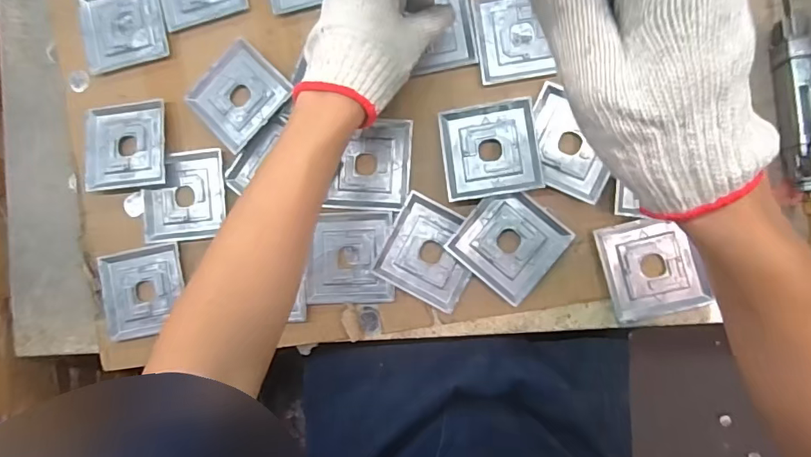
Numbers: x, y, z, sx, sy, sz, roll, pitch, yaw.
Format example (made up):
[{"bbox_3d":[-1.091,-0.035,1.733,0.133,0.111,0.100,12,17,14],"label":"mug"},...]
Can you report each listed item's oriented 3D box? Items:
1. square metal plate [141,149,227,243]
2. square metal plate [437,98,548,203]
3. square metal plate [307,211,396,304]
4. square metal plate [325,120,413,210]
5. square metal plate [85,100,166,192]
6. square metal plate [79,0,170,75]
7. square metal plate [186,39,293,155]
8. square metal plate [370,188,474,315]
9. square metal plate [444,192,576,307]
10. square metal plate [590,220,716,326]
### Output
[{"bbox_3d":[-0.236,-0.034,0.508,0.089,0.010,0.091,-6,88,5],"label":"square metal plate"},{"bbox_3d":[0.082,-0.077,0.462,0.090,0.014,0.089,-7,88,5],"label":"square metal plate"},{"bbox_3d":[-0.057,0.030,0.484,0.088,0.011,0.091,-2,89,6],"label":"square metal plate"},{"bbox_3d":[-0.036,-0.064,0.481,0.082,0.011,0.087,3,89,6],"label":"square metal plate"},{"bbox_3d":[-0.300,-0.088,0.512,0.090,0.009,0.090,-4,88,6],"label":"square metal plate"},{"bbox_3d":[-0.308,-0.221,0.518,0.091,0.009,0.089,-13,88,5],"label":"square metal plate"},{"bbox_3d":[-0.174,-0.138,0.496,0.084,0.015,0.090,45,93,5],"label":"square metal plate"},{"bbox_3d":[0.026,0.024,0.471,0.087,0.015,0.089,28,92,5],"label":"square metal plate"},{"bbox_3d":[0.101,0.013,0.461,0.089,0.011,0.089,40,93,5],"label":"square metal plate"},{"bbox_3d":[0.232,0.037,0.447,0.086,0.010,0.091,-14,88,5],"label":"square metal plate"}]

